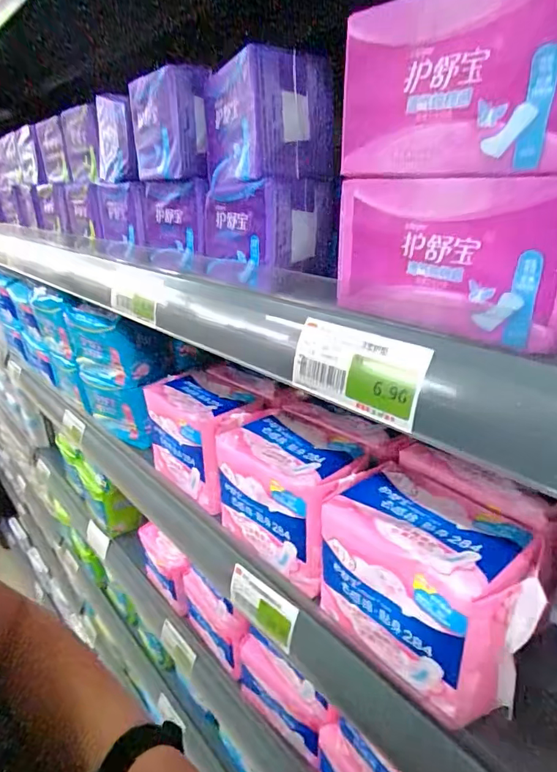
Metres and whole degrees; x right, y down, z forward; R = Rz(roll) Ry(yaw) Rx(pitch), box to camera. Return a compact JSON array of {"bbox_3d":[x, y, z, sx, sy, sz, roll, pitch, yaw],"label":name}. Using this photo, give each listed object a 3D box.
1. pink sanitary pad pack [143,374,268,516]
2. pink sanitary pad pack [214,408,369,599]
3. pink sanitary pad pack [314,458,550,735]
[{"bbox_3d":[-0.078,0.054,0.508,0.076,0.096,0.143,-24,32,-38],"label":"pink sanitary pad pack"},{"bbox_3d":[0.014,0.089,0.421,0.091,0.093,0.125,-24,32,-39],"label":"pink sanitary pad pack"},{"bbox_3d":[0.102,0.134,0.324,0.086,0.100,0.133,-23,31,-37],"label":"pink sanitary pad pack"}]

